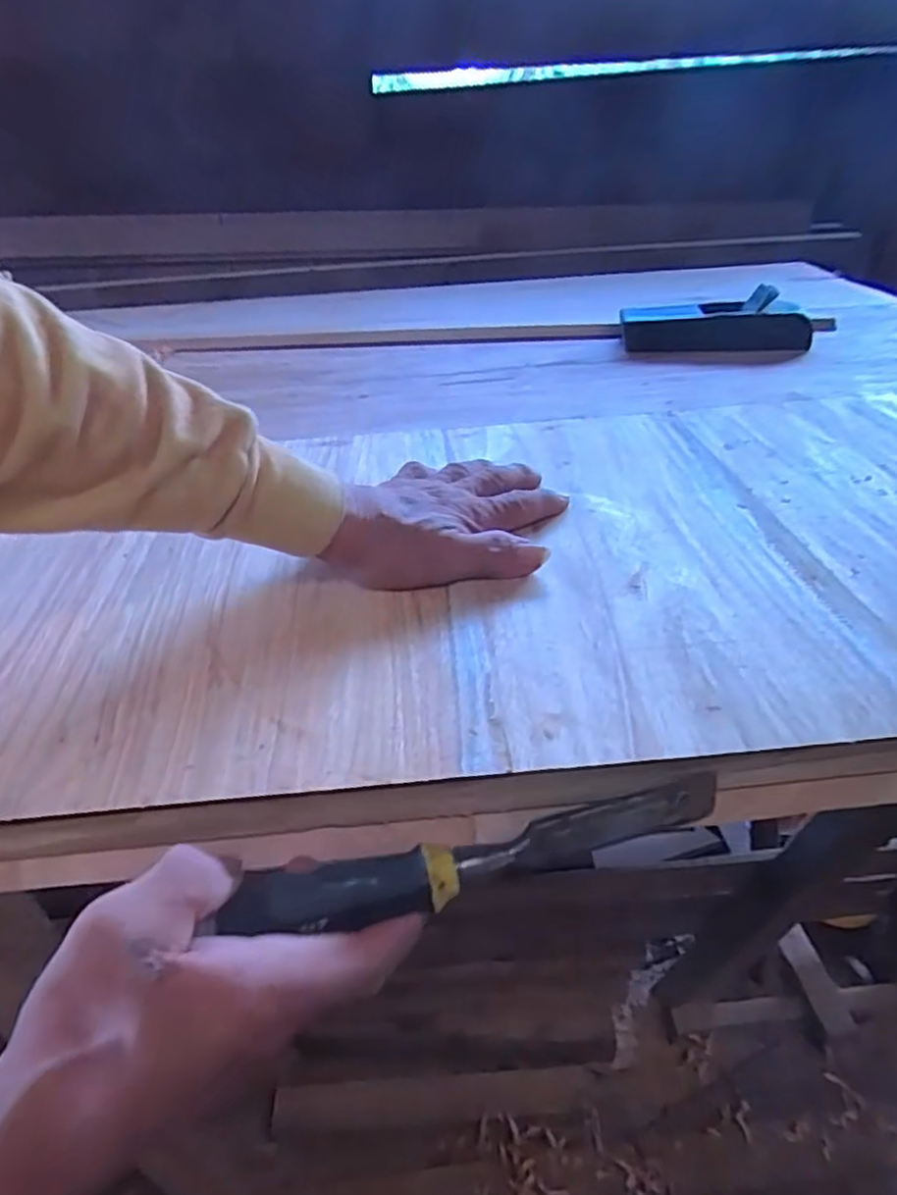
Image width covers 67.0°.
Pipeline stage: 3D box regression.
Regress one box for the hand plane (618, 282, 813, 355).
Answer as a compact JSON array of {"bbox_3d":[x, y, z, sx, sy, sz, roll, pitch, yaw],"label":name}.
[{"bbox_3d":[0.308,-0.319,0.786,0.212,0.050,0.081,7,38,13],"label":"hand plane"}]

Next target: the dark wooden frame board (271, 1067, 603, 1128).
[{"bbox_3d":[-0.016,0.658,0.886,0.423,0.025,0.051,-4,63,2],"label":"dark wooden frame board"}]

